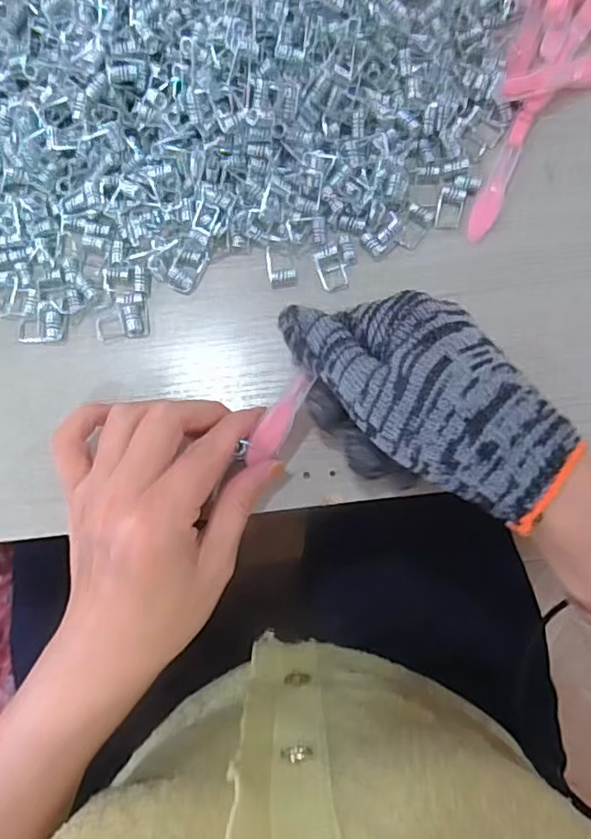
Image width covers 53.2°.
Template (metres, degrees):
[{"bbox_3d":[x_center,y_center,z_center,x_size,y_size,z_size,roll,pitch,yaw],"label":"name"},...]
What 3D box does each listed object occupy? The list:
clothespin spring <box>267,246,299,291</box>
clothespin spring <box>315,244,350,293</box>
[{"bbox_3d":[-0.007,-0.081,0.312,0.017,0.004,0.022,-3,81,0],"label":"clothespin spring"},{"bbox_3d":[0.019,-0.079,0.311,0.014,0.004,0.023,-20,82,-3],"label":"clothespin spring"}]

